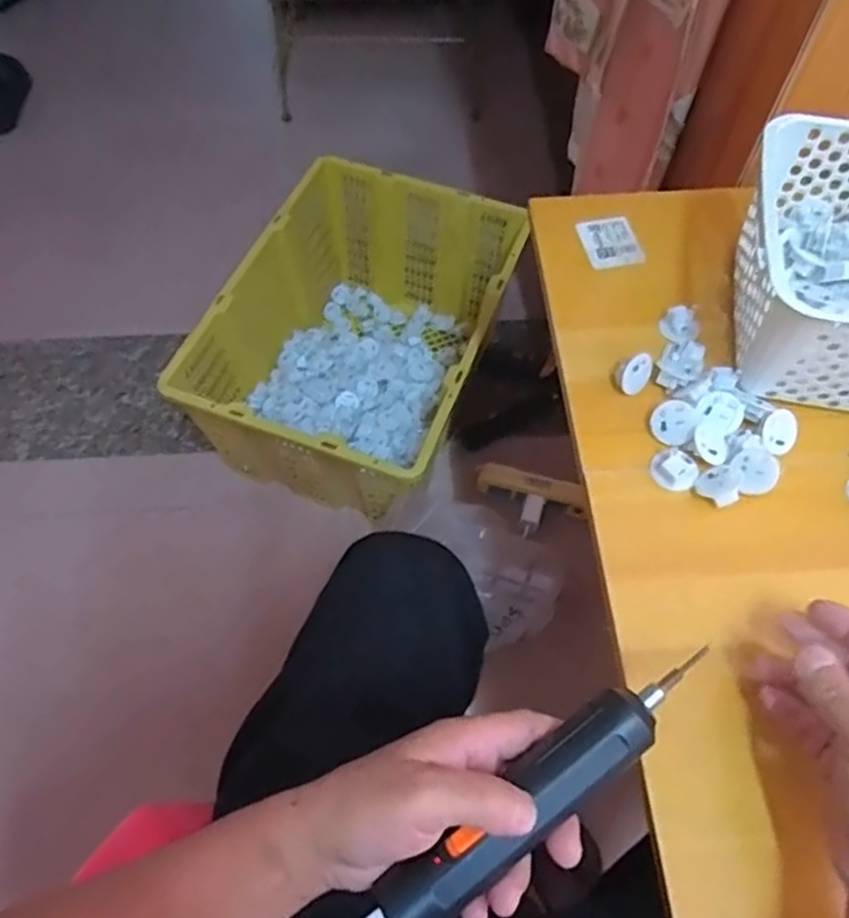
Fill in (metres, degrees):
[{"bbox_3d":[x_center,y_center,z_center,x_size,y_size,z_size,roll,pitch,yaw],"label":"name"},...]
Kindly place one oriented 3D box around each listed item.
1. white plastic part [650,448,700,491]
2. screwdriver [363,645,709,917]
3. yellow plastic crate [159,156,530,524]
[{"bbox_3d":[0.182,0.008,0.499,0.030,0.015,0.027,6,61,4],"label":"white plastic part"},{"bbox_3d":[0.051,0.178,0.350,0.230,0.026,0.034,-38,67,-11],"label":"screwdriver"},{"bbox_3d":[-0.082,-0.170,1.050,0.347,0.275,0.499,18,63,10],"label":"yellow plastic crate"}]

